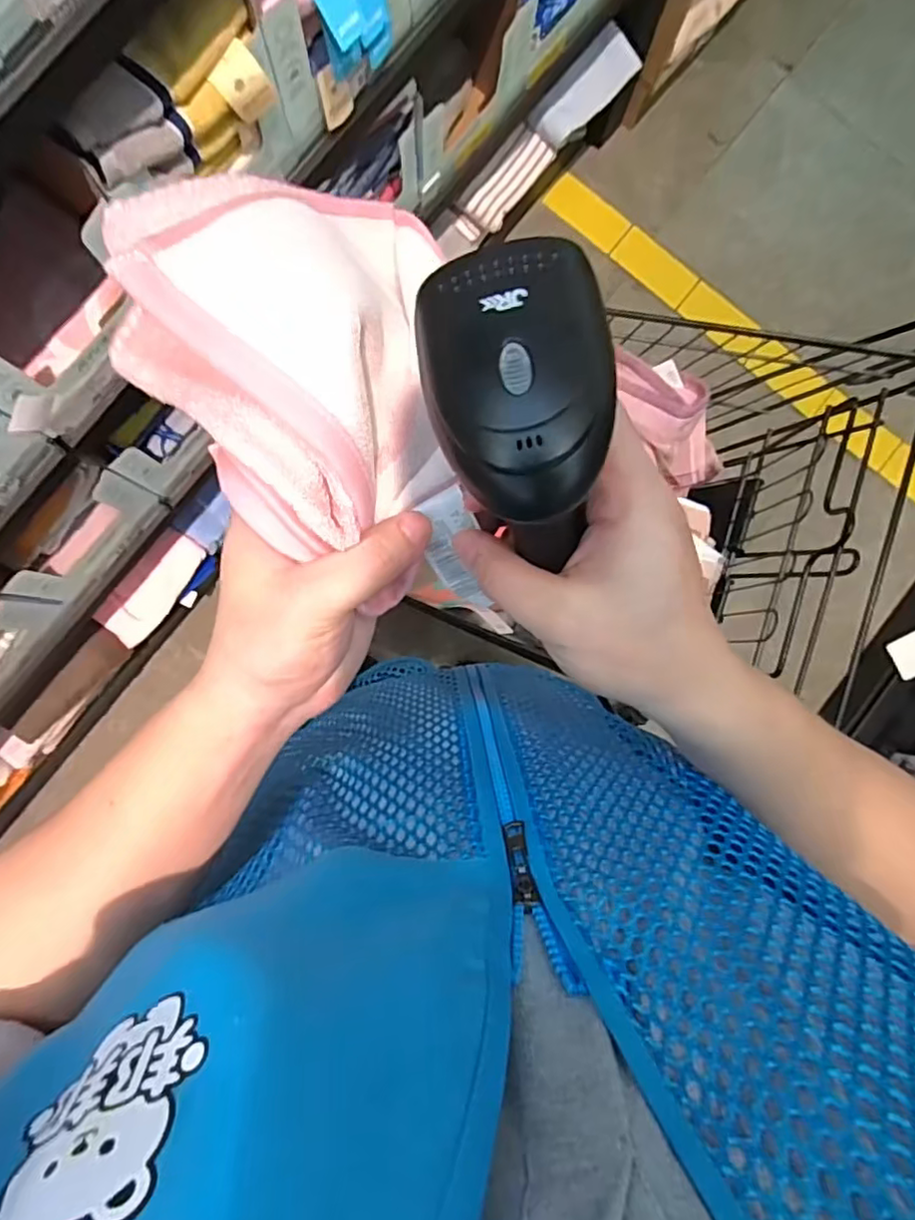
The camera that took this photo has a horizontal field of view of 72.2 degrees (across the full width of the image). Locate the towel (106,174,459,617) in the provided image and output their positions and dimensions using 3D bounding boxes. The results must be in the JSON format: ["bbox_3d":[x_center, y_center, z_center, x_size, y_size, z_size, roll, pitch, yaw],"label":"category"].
[{"bbox_3d":[-0.077,-0.120,0.288,0.134,0.109,0.192,-1,88,-3],"label":"towel"}]

